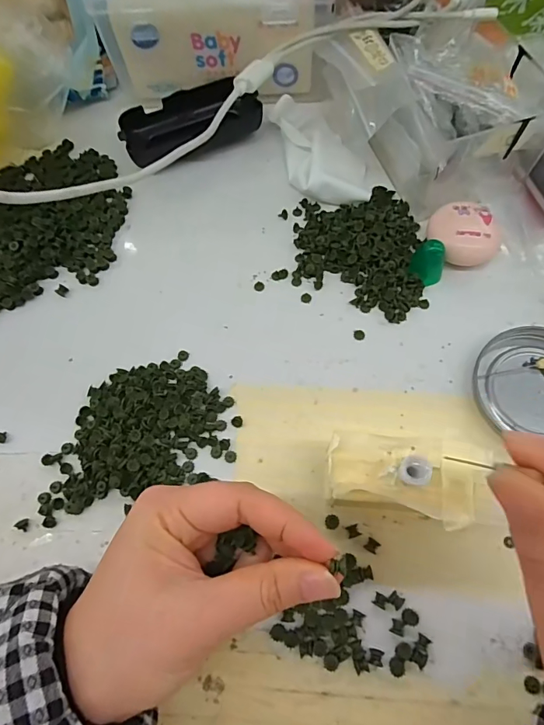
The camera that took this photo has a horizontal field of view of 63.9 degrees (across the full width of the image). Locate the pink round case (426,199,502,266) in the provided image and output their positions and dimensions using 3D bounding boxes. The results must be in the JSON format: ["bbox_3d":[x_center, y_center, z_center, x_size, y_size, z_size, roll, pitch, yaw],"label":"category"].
[{"bbox_3d":[0.133,-0.089,0.301,0.048,0.020,0.046,-1,68,2],"label":"pink round case"}]

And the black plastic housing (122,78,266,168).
[{"bbox_3d":[-0.067,-0.196,0.356,0.109,0.024,0.047,-22,69,-6],"label":"black plastic housing"}]

